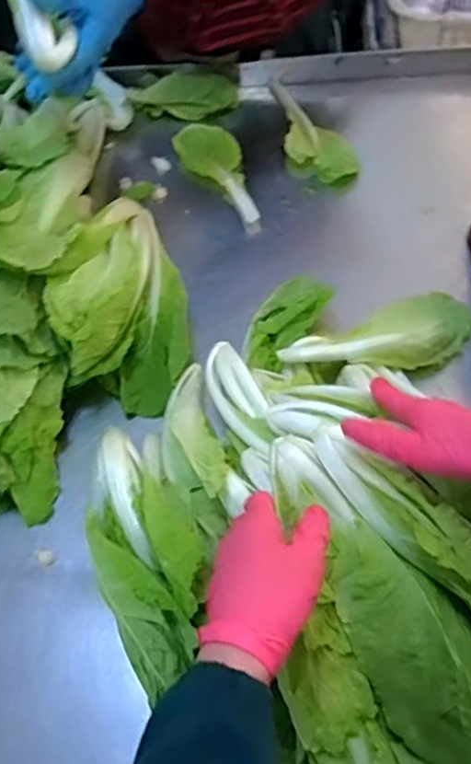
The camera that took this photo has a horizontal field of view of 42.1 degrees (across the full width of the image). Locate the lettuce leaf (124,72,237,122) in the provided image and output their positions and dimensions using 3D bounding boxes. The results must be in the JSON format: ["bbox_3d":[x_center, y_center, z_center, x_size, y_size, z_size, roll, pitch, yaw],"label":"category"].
[{"bbox_3d":[-0.076,-0.421,0.912,0.159,0.045,0.065,-8,58,0],"label":"lettuce leaf"}]

